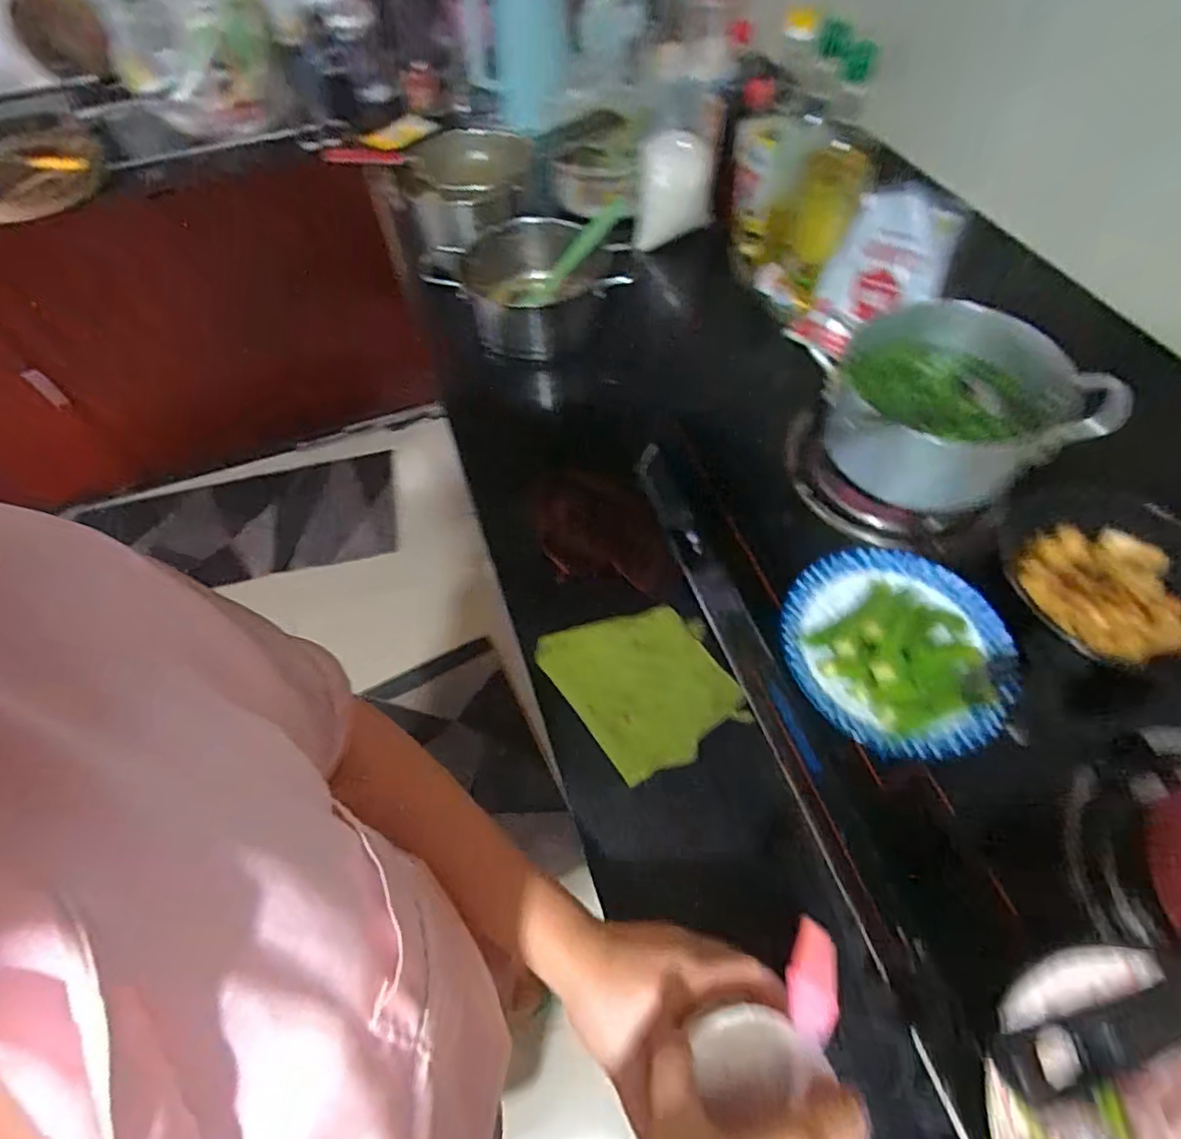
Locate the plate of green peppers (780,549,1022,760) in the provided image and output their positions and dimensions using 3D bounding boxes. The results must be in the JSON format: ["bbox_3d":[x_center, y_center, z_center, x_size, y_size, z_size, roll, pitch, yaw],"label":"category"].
[{"bbox_3d":[0.246,0.057,0.480,0.169,0.030,0.168,-1,58,2],"label":"plate of green peppers"}]

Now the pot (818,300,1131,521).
[{"bbox_3d":[0.310,-0.134,0.532,0.194,0.115,0.168,12,60,10],"label":"pot"}]

